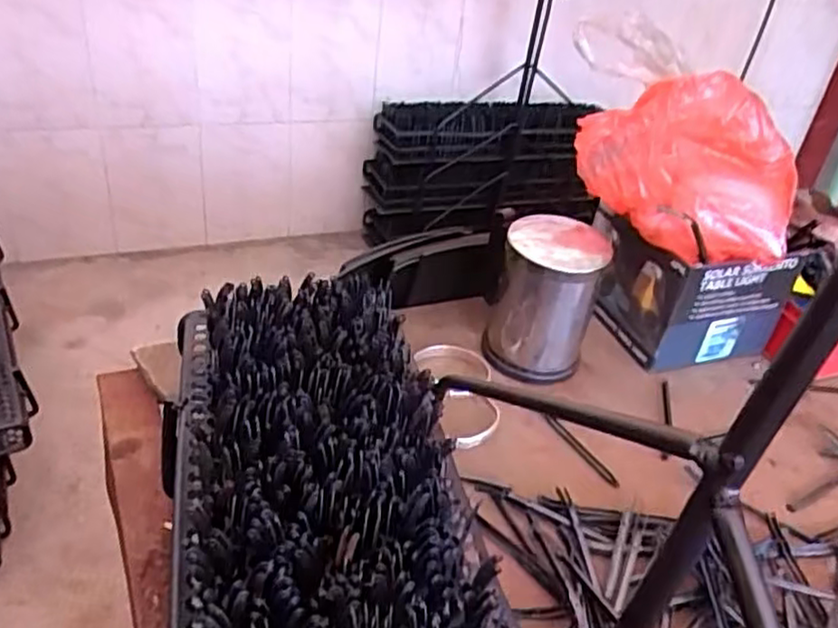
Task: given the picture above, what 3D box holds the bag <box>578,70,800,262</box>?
[{"bbox_3d":[0.221,-0.115,0.576,0.163,0.123,0.109,28,40,27],"label":"bag"}]

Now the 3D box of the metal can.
[{"bbox_3d":[0.104,-0.016,0.587,0.079,0.111,0.087,12,36,7],"label":"metal can"}]

